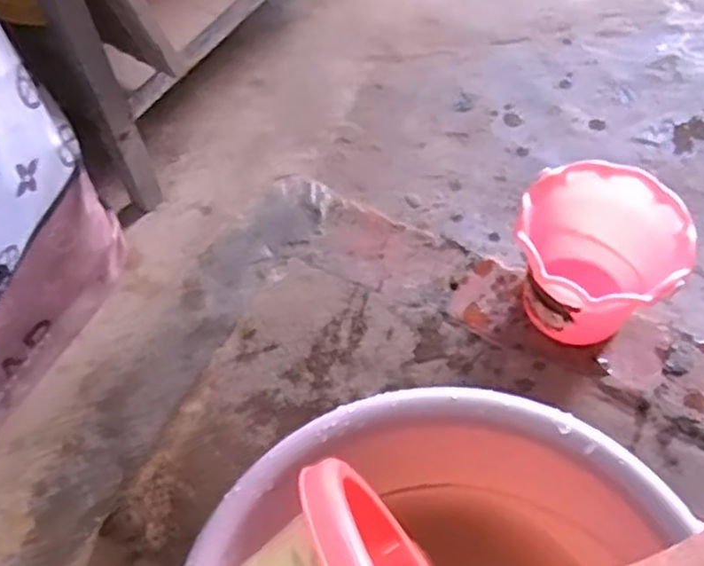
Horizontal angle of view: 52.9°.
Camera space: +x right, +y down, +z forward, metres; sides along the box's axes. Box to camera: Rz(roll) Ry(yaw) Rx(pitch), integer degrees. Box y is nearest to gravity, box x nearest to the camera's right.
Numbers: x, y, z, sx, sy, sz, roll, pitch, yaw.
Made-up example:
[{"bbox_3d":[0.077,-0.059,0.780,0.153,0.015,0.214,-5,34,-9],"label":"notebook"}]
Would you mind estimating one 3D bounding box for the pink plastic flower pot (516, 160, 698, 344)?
[{"bbox_3d":[0.248,-0.010,0.755,0.158,0.172,0.151,0,59,0],"label":"pink plastic flower pot"}]

